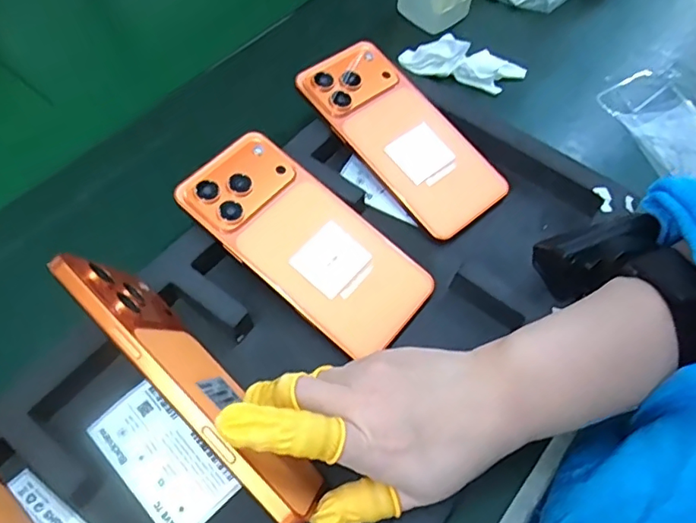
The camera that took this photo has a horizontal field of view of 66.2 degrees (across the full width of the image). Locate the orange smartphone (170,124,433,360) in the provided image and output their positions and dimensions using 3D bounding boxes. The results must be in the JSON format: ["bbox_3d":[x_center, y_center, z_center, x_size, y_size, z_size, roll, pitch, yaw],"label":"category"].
[{"bbox_3d":[-0.026,-0.013,0.337,0.158,0.007,0.075,39,64,6],"label":"orange smartphone"}]

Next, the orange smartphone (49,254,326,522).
[{"bbox_3d":[-0.071,0.059,0.261,0.012,0.075,0.154,-44,79,-3],"label":"orange smartphone"}]

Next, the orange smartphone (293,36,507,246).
[{"bbox_3d":[0.040,-0.092,0.384,0.074,0.009,0.159,-37,80,-22],"label":"orange smartphone"}]

